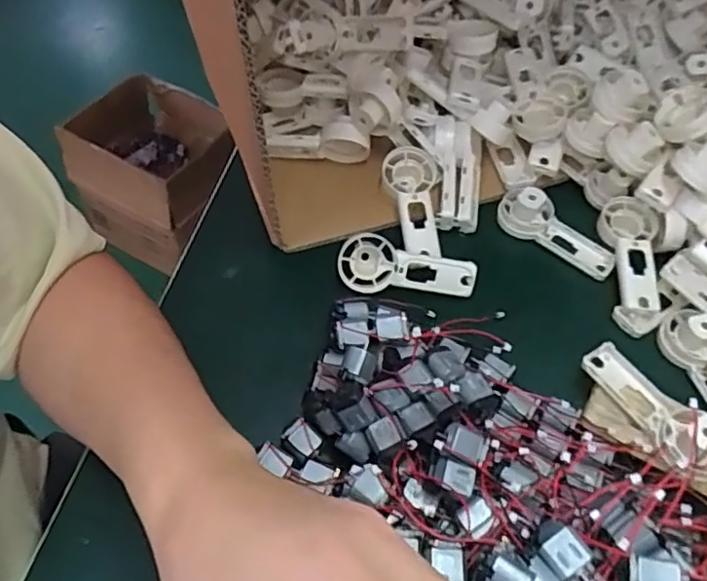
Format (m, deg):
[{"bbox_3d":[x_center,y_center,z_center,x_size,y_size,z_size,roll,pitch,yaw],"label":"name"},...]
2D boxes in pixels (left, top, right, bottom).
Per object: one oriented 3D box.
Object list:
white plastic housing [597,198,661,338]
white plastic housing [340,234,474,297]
[{"bbox_3d":[0.196,-0.020,0.431,0.041,0.027,0.100,12,55,4],"label":"white plastic housing"},{"bbox_3d":[0.036,-0.016,0.422,0.093,0.038,0.023,10,18,-2],"label":"white plastic housing"}]

